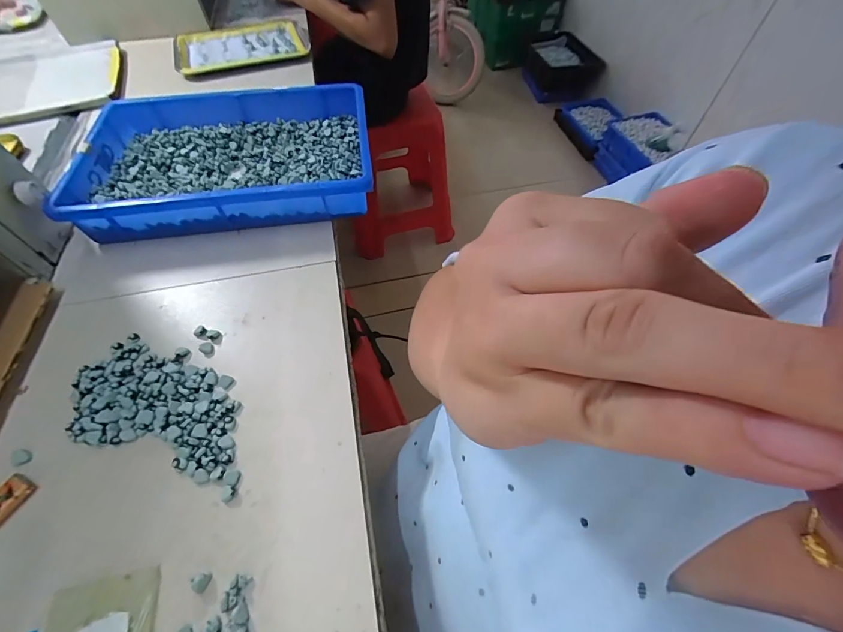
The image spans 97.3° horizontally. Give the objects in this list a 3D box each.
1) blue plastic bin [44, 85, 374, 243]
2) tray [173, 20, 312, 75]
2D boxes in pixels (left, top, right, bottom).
[{"bbox_3d":[-0.259,-0.219,0.514,0.360,0.066,0.244,-6,55,-5],"label":"blue plastic bin"},{"bbox_3d":[-0.369,-0.562,0.772,0.260,0.025,0.204,-19,57,-14],"label":"tray"}]

